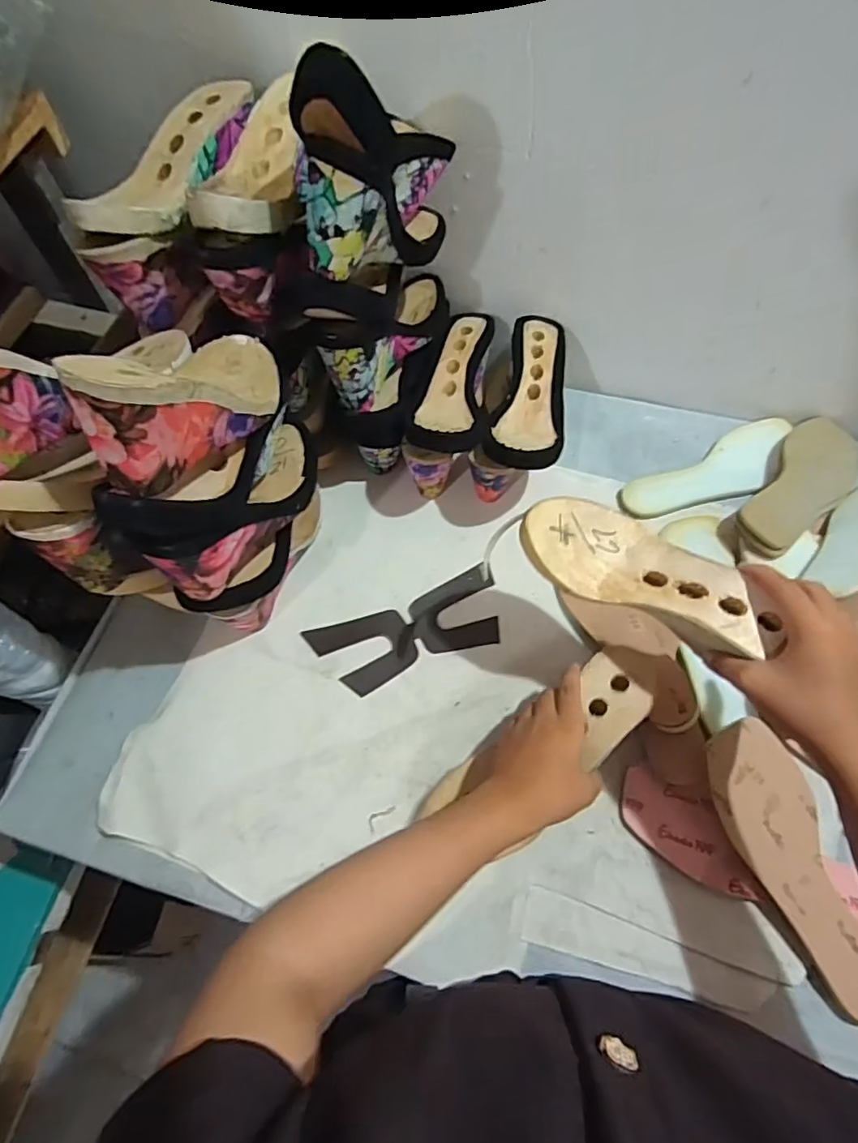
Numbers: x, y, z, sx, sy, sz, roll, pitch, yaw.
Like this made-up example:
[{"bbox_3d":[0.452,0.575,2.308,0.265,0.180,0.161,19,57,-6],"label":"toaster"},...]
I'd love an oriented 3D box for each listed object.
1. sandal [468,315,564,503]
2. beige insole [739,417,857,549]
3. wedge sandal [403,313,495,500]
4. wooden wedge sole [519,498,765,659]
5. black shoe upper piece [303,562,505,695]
[{"bbox_3d":[0.120,-0.186,0.680,0.086,0.107,0.223,16,65,10],"label":"sandal"},{"bbox_3d":[0.421,-0.098,0.641,0.082,0.018,0.226,41,64,8],"label":"beige insole"},{"bbox_3d":[0.026,-0.199,0.698,0.085,0.124,0.222,4,63,4],"label":"wedge sandal"},{"bbox_3d":[0.167,-0.002,0.460,0.185,0.041,0.081,30,68,17],"label":"wooden wedge sole"},{"bbox_3d":[-0.019,0.065,0.627,0.210,0.008,0.086,-20,64,-8],"label":"black shoe upper piece"}]

